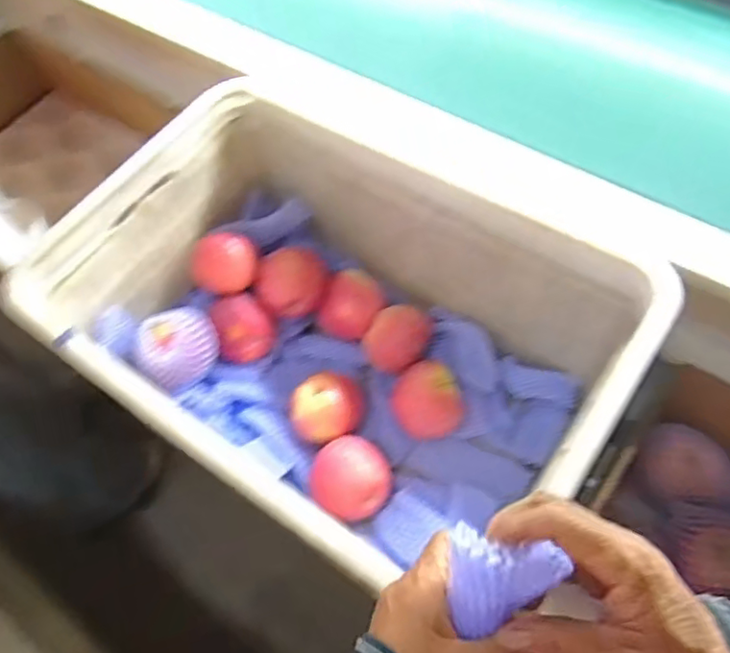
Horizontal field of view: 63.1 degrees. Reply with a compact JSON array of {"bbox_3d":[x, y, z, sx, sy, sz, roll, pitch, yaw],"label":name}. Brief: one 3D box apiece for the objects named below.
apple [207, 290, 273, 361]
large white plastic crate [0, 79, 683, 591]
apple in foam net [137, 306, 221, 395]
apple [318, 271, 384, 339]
[{"bbox_3d":[-0.146,0.000,0.717,0.065,0.061,0.068,-2,60,3],"label":"apple"},{"bbox_3d":[-0.025,0.030,0.641,0.516,0.270,0.352,31,66,20],"label":"large white plastic crate"},{"bbox_3d":[-0.207,0.027,0.674,0.084,0.073,0.071,-33,63,-14],"label":"apple in foam net"},{"bbox_3d":[-0.015,-0.025,0.771,0.074,0.065,0.078,24,64,17],"label":"apple"}]

